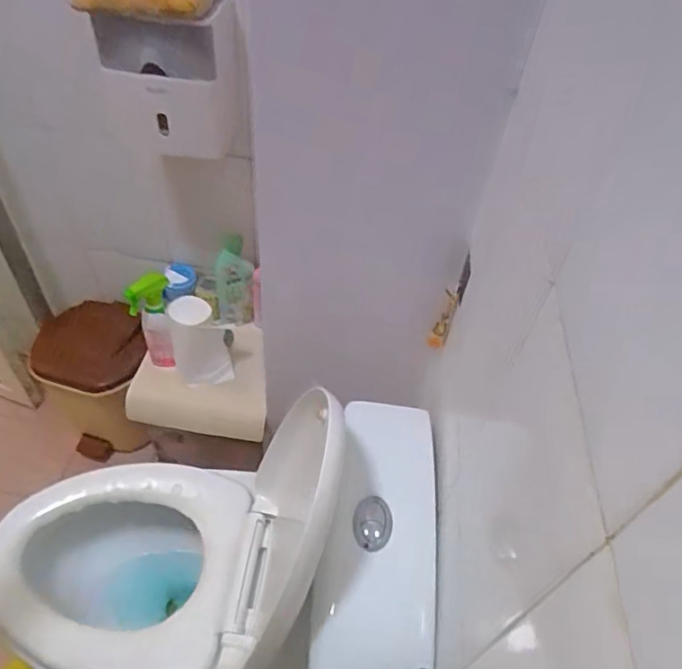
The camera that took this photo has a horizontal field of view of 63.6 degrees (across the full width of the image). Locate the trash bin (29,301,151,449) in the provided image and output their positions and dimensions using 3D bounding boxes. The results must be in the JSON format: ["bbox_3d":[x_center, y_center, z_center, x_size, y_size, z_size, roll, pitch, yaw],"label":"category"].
[{"bbox_3d":[-0.591,0.105,1.327,0.263,0.273,0.251,-6,49,-10],"label":"trash bin"}]

